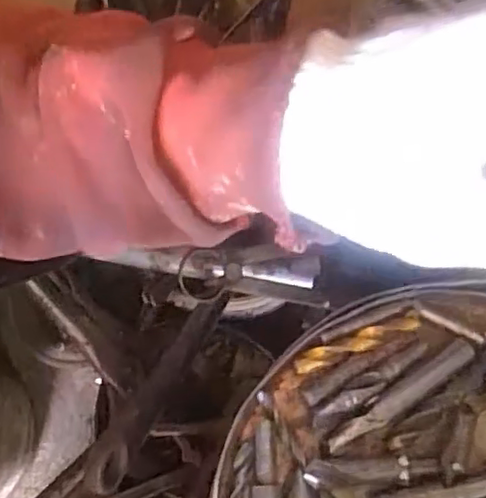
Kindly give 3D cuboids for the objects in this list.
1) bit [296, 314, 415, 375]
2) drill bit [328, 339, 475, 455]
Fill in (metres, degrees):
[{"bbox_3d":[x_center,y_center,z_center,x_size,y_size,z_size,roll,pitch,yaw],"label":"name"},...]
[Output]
[{"bbox_3d":[0.049,0.040,0.264,0.058,0.007,0.008,-19,74,-7],"label":"bit"},{"bbox_3d":[0.066,0.061,0.258,0.074,0.008,0.010,-33,76,-11],"label":"drill bit"}]

